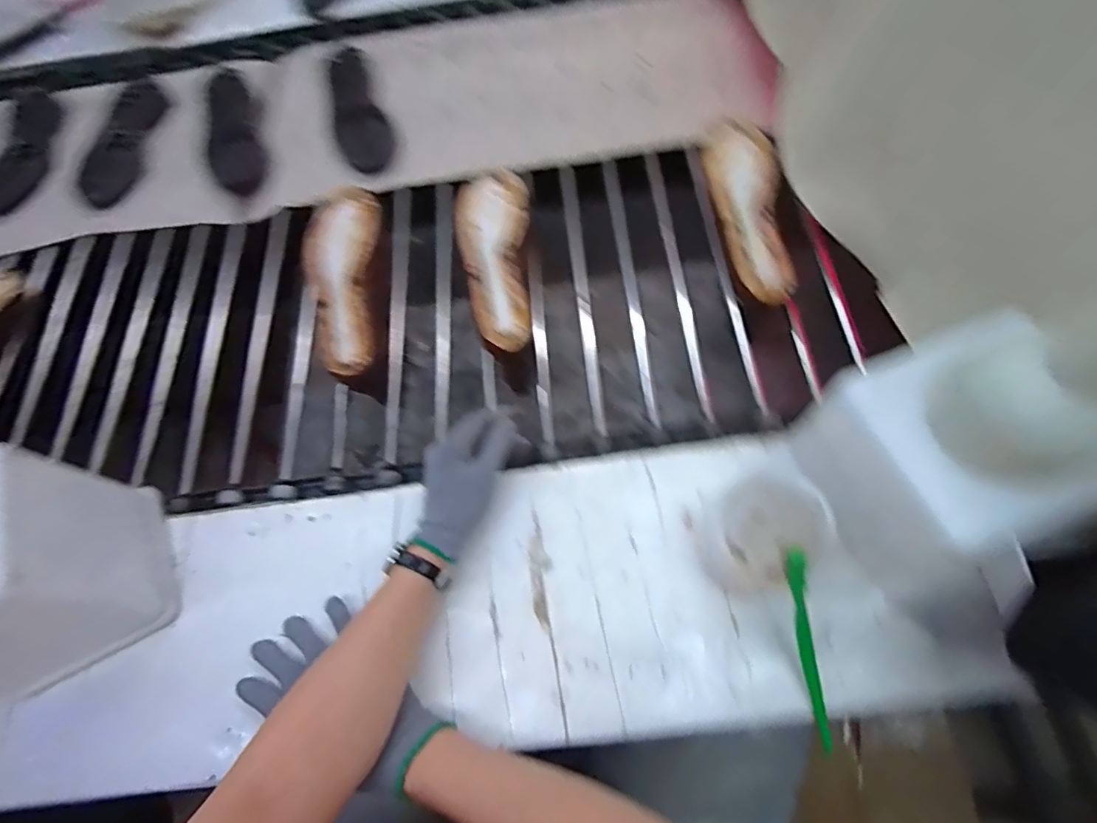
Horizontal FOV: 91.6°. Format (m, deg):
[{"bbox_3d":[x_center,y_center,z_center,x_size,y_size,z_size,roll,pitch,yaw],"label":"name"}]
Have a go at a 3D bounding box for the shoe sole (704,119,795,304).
[{"bbox_3d":[0.230,-0.227,0.606,0.064,0.034,0.219,-9,79,-1],"label":"shoe sole"}]

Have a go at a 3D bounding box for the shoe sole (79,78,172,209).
[{"bbox_3d":[-0.657,-0.408,0.815,0.099,0.025,0.258,-4,64,2],"label":"shoe sole"}]

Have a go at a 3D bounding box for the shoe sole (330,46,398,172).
[{"bbox_3d":[-0.290,-0.466,0.815,0.076,0.023,0.258,-16,64,-4],"label":"shoe sole"}]

